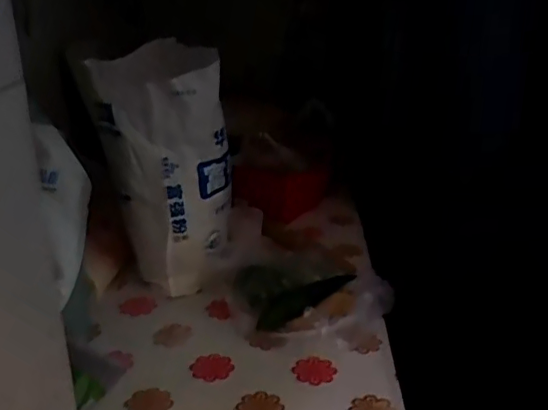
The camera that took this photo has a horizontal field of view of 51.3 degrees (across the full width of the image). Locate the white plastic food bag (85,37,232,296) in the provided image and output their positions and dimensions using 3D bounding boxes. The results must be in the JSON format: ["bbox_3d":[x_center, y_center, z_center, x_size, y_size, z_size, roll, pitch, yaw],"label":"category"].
[{"bbox_3d":[-0.153,-0.036,0.840,0.177,0.371,0.075,4,21,8],"label":"white plastic food bag"}]

